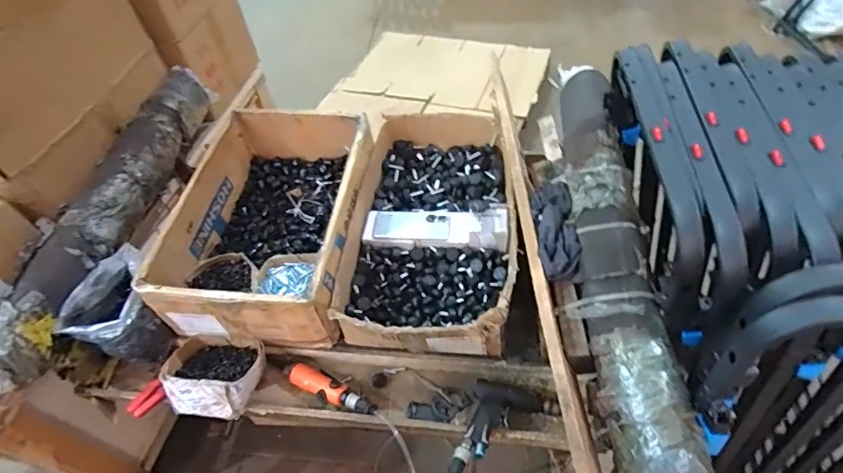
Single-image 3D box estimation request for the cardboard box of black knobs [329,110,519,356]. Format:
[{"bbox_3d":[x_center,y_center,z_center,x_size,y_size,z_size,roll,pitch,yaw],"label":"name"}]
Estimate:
[{"bbox_3d":[0.022,-0.042,1.028,0.341,0.135,0.602,4,54,7],"label":"cardboard box of black knobs"}]

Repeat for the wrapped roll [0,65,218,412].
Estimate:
[{"bbox_3d":[-0.672,-0.091,1.056,0.138,0.142,0.883,4,54,8],"label":"wrapped roll"}]

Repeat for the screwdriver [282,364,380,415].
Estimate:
[{"bbox_3d":[-0.182,0.295,0.917,0.209,0.037,0.051,24,59,20],"label":"screwdriver"}]

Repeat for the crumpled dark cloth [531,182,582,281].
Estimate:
[{"bbox_3d":[0.247,-0.020,0.889,0.078,0.043,0.230,2,54,6],"label":"crumpled dark cloth"}]

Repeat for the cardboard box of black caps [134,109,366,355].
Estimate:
[{"bbox_3d":[-0.318,-0.045,1.050,0.379,0.173,0.535,4,54,7],"label":"cardboard box of black caps"}]

